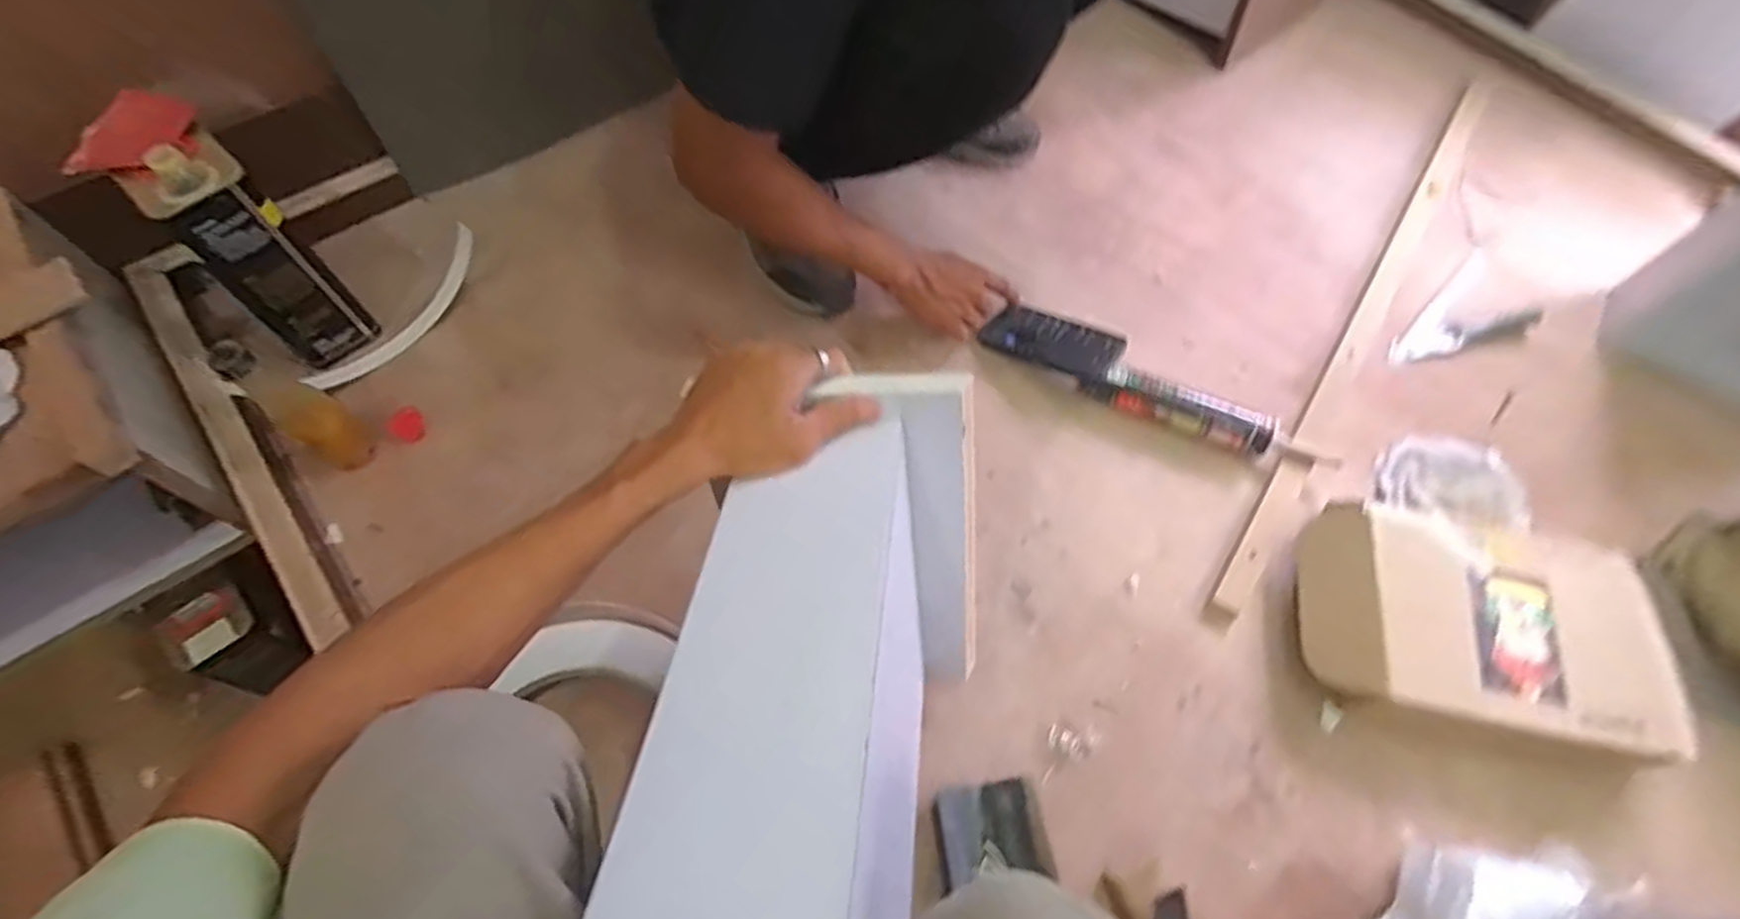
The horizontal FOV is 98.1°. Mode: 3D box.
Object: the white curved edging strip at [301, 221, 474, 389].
[{"bbox_3d":[-0.574,-0.178,0.913,0.034,0.089,0.247,34,67,15],"label":"white curved edging strip"}]

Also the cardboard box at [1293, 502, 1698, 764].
[{"bbox_3d":[0.618,0.169,0.773,0.331,0.075,0.220,12,63,5],"label":"cardboard box"}]

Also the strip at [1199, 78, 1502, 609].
[{"bbox_3d":[0.659,-0.199,0.986,0.036,0.031,0.989,32,66,15],"label":"strip"}]

